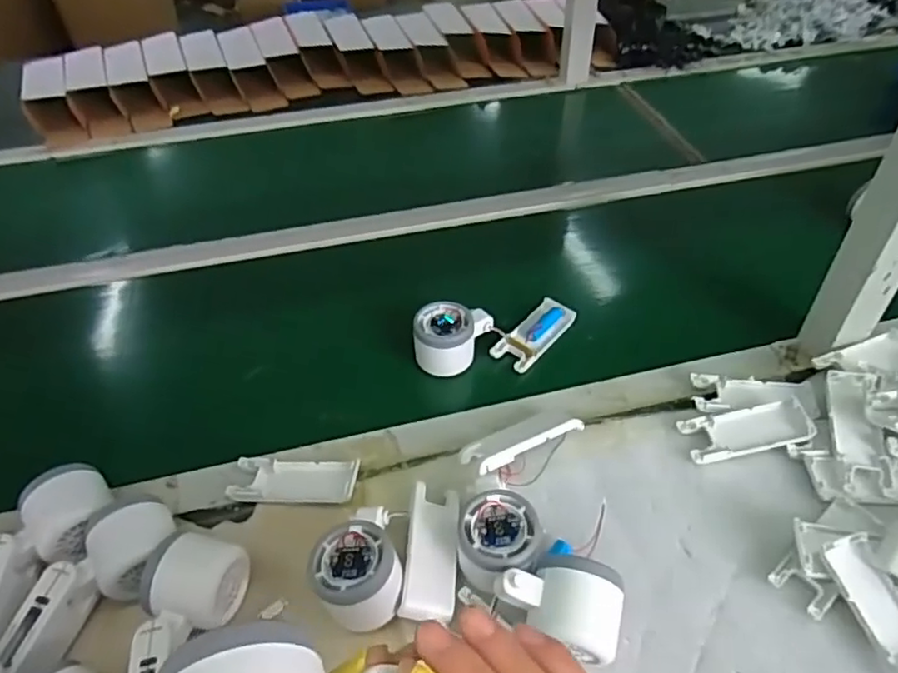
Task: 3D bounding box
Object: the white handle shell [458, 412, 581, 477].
[{"bbox_3d":[0.061,0.086,0.538,0.104,0.021,0.039,-23,48,-20],"label":"white handle shell"}]

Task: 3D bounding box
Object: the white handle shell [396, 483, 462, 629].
[{"bbox_3d":[-0.012,0.160,0.474,0.038,0.020,0.100,2,44,5],"label":"white handle shell"}]

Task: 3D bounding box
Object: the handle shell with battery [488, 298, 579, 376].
[{"bbox_3d":[0.091,-0.003,0.666,0.041,0.015,0.103,29,52,28],"label":"handle shell with battery"}]

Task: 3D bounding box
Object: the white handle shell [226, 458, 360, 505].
[{"bbox_3d":[-0.131,0.121,0.537,0.105,0.013,0.043,-1,44,2],"label":"white handle shell"}]

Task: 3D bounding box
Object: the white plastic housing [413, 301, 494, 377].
[{"bbox_3d":[0.003,0.002,0.644,0.077,0.057,0.055,5,46,10],"label":"white plastic housing"}]

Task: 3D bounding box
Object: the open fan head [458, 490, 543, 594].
[{"bbox_3d":[0.035,0.152,0.466,0.060,0.046,0.059,-1,44,1],"label":"open fan head"}]

